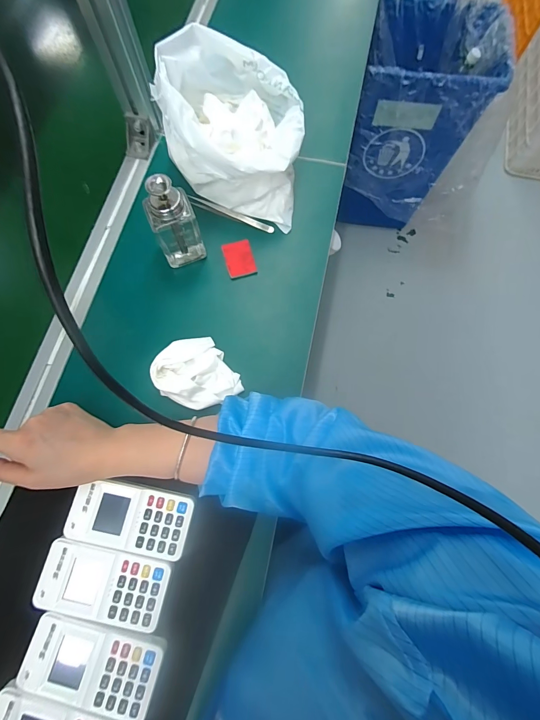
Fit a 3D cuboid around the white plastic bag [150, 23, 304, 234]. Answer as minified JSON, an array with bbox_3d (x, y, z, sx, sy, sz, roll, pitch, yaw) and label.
[{"bbox_3d":[-0.037,-0.302,0.438,0.190,0.134,0.149,23,75,7],"label":"white plastic bag"}]

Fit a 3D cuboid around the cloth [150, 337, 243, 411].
[{"bbox_3d":[-0.093,0.019,0.403,0.085,0.021,0.090,-35,76,-9],"label":"cloth"}]

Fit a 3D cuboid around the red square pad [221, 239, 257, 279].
[{"bbox_3d":[-0.043,-0.142,0.465,0.040,0.008,0.054,-15,74,-4],"label":"red square pad"}]

